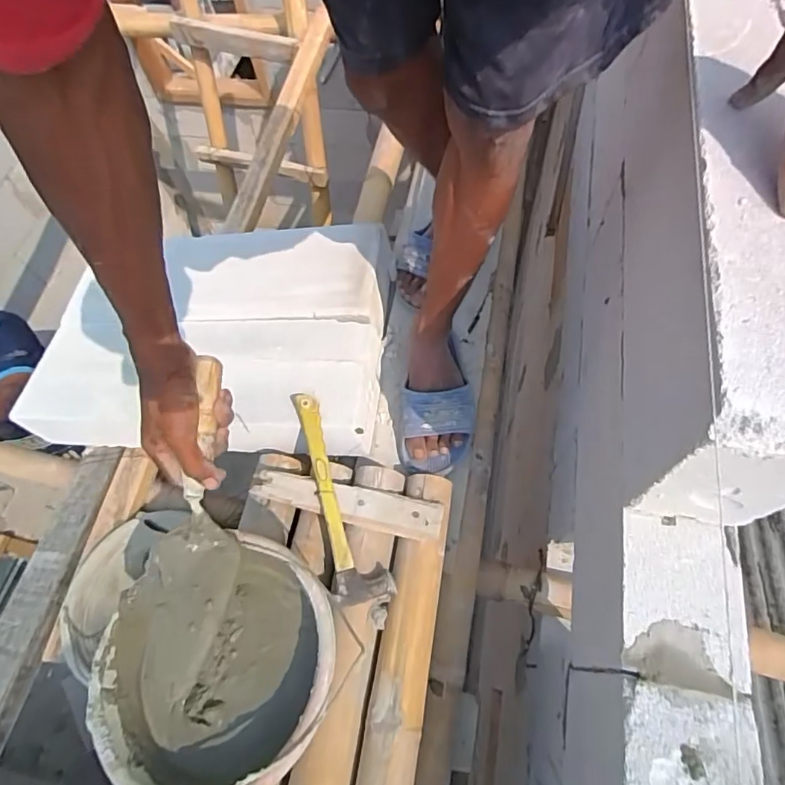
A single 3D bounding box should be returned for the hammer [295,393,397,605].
[{"bbox_3d":[-0.077,0.130,0.697,0.076,0.048,0.291,-17,63,-5],"label":"hammer"}]

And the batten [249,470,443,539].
[{"bbox_3d":[-0.065,0.149,0.701,0.260,0.028,0.050,9,64,9],"label":"batten"}]

